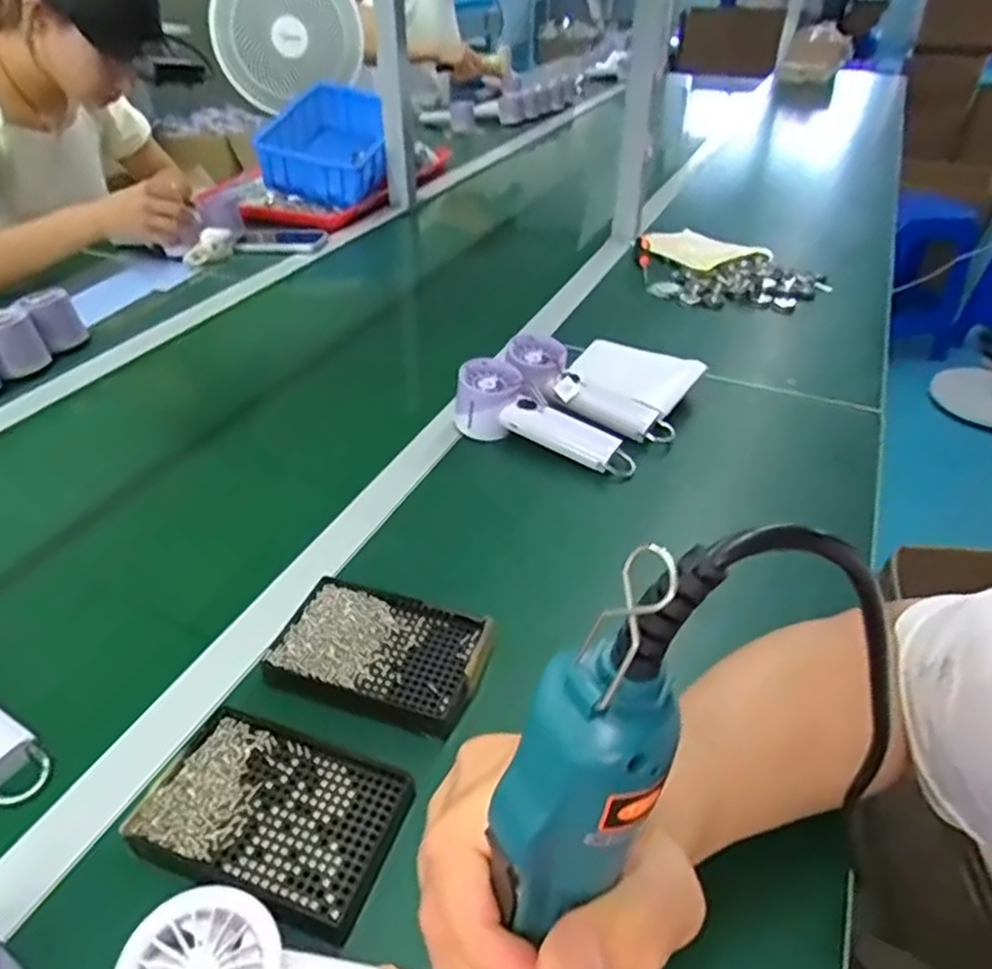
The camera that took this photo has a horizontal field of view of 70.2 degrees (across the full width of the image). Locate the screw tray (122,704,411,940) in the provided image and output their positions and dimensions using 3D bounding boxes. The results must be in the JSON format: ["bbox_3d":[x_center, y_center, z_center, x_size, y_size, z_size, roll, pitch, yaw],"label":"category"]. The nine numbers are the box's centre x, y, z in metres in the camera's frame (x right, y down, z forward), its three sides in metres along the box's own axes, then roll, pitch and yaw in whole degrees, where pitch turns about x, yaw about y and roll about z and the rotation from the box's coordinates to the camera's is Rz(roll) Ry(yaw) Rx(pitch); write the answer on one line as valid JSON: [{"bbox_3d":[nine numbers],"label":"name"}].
[{"bbox_3d":[-0.127,0.189,0.408,0.139,0.017,0.091,14,40,16],"label":"screw tray"}]

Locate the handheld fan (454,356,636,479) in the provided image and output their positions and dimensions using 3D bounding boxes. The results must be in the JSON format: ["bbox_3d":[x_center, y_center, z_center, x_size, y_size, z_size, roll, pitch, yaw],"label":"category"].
[{"bbox_3d":[0.044,-0.064,0.698,0.188,0.054,0.065,26,45,29],"label":"handheld fan"}]

